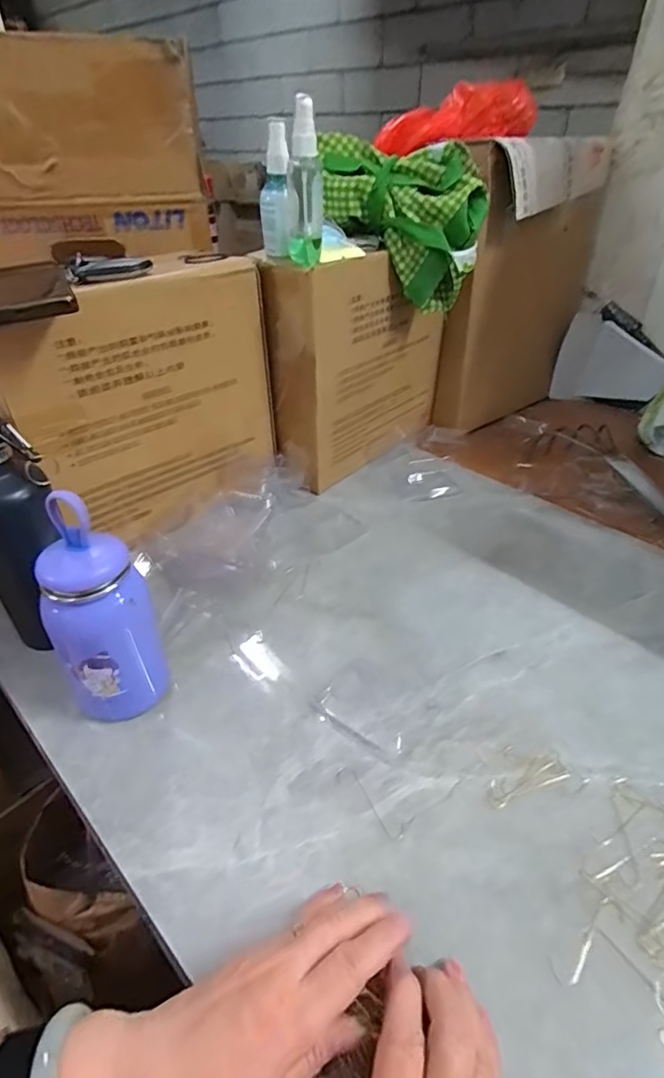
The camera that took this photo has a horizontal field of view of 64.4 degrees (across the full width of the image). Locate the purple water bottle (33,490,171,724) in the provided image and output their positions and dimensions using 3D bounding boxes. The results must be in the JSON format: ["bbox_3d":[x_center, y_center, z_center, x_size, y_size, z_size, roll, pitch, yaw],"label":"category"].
[{"bbox_3d":[-0.172,0.062,0.393,0.072,0.181,0.060,-22,43,-28],"label":"purple water bottle"}]

